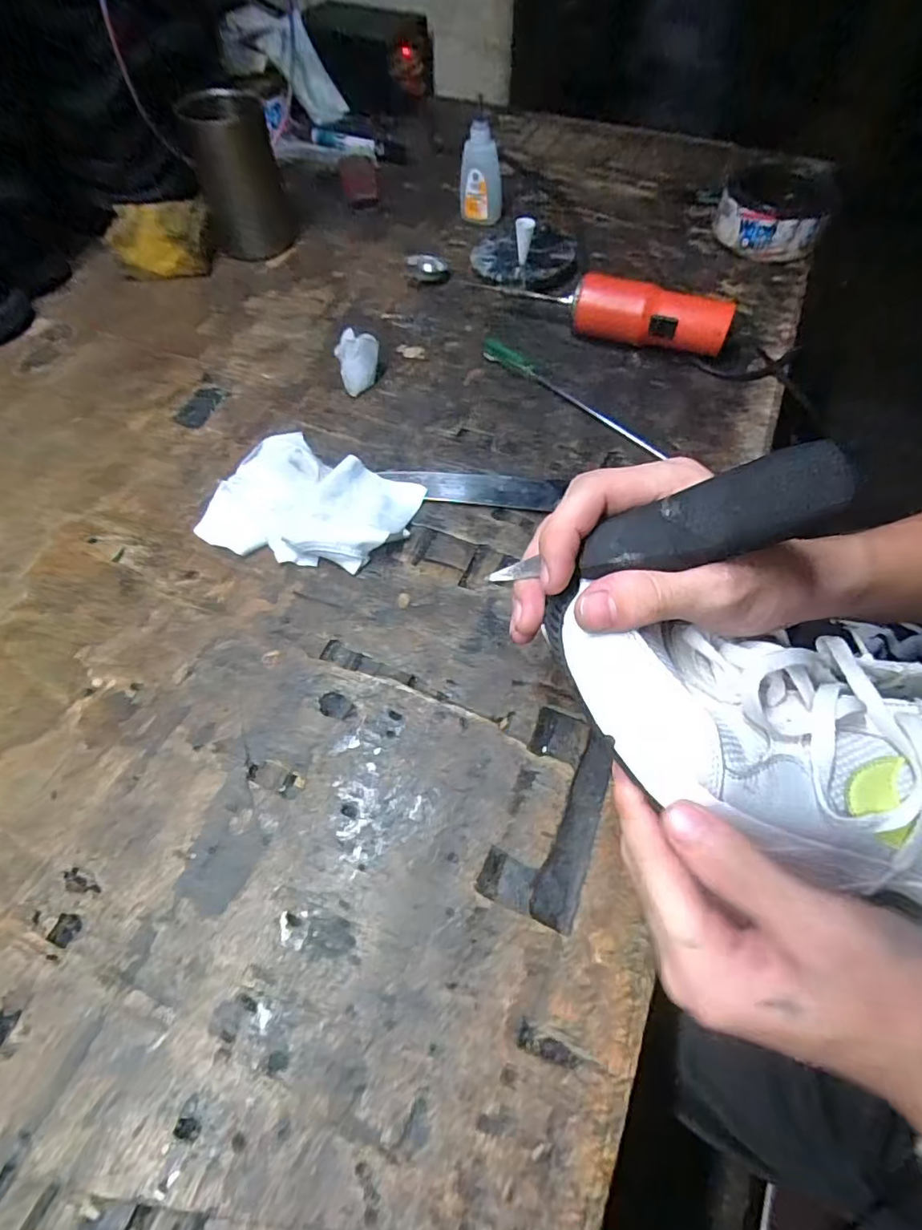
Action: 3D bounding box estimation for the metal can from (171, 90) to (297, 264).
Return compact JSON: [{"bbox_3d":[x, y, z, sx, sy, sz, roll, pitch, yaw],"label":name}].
[{"bbox_3d":[-0.216,-0.426,0.531,0.078,0.110,0.078,-14,60,-8],"label":"metal can"}]

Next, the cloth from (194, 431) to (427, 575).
[{"bbox_3d":[-0.106,-0.076,0.375,0.135,0.023,0.105,25,62,15],"label":"cloth"}]

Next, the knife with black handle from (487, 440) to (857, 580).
[{"bbox_3d":[0.077,-0.032,0.212,0.130,0.015,0.027,-17,57,20],"label":"knife with black handle"}]

